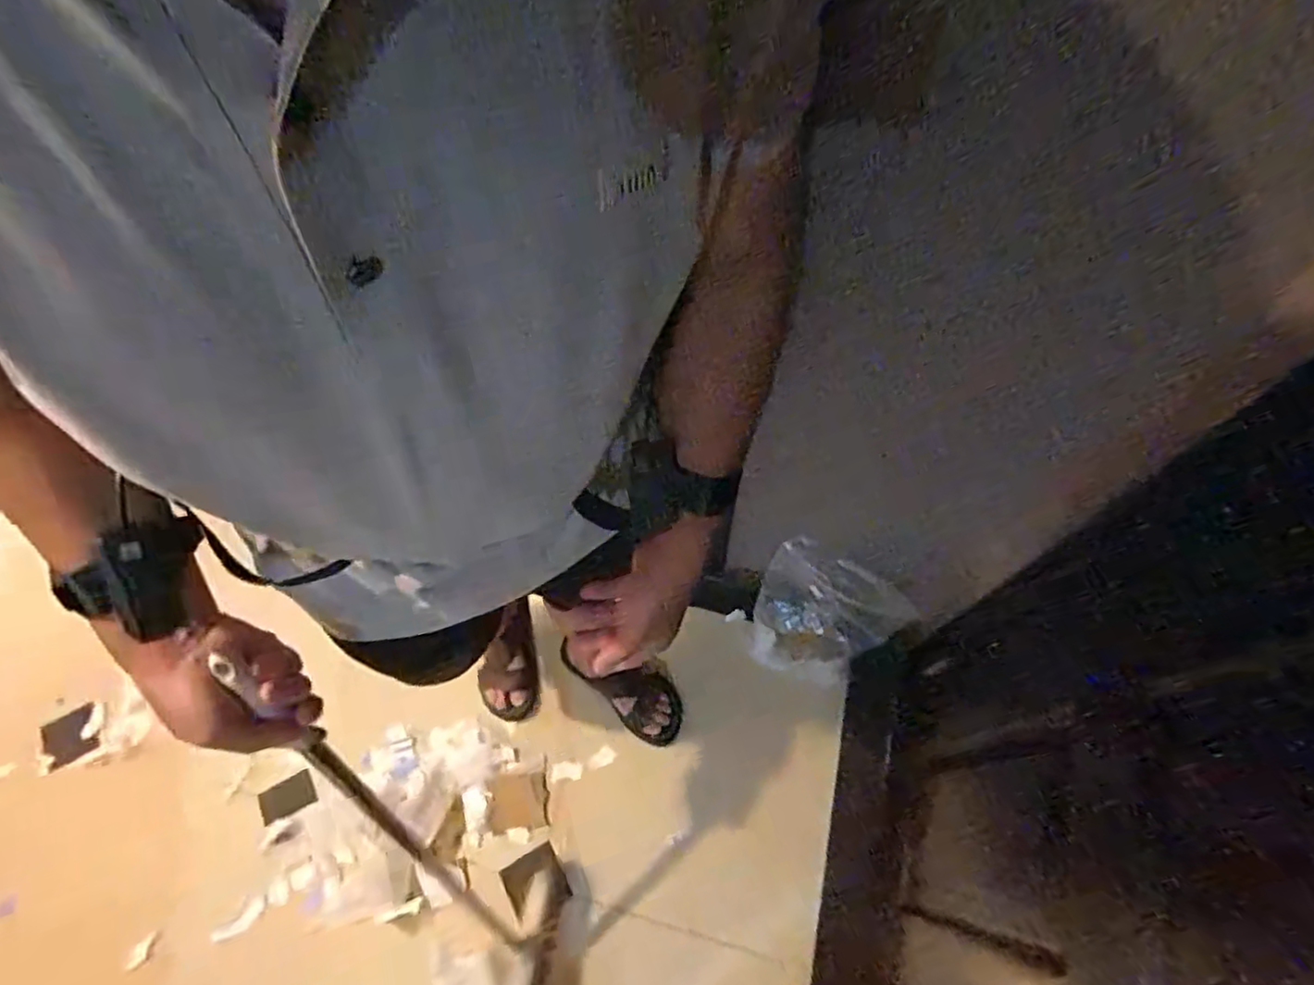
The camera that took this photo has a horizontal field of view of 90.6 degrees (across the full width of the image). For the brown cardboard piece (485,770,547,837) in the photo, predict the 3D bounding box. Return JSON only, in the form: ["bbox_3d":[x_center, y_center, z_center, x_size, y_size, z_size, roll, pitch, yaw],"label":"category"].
[{"bbox_3d":[-0.255,0.561,1.179,0.100,0.008,0.095,-8,64,-3],"label":"brown cardboard piece"}]

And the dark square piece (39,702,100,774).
[{"bbox_3d":[-1.108,0.462,1.227,0.103,0.007,0.092,-28,72,-6],"label":"dark square piece"}]

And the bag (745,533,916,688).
[{"bbox_3d":[0.269,0.217,1.150,0.162,0.276,0.233,-37,69,-15],"label":"bag"}]

